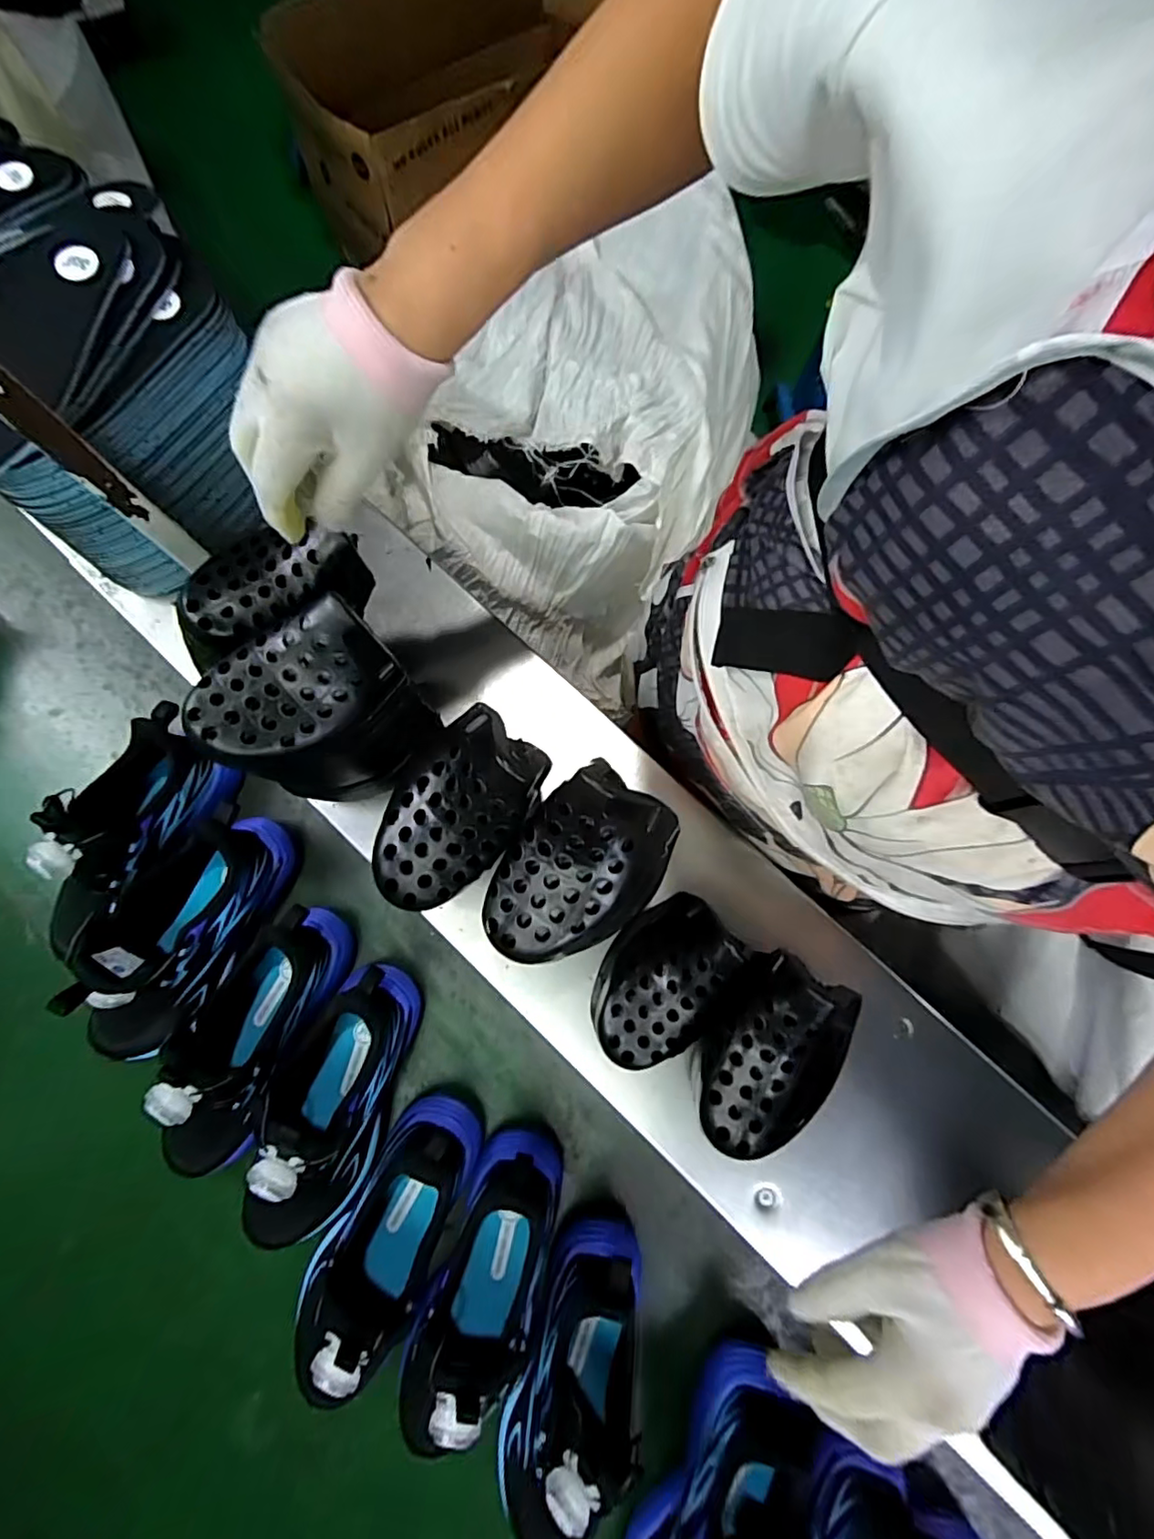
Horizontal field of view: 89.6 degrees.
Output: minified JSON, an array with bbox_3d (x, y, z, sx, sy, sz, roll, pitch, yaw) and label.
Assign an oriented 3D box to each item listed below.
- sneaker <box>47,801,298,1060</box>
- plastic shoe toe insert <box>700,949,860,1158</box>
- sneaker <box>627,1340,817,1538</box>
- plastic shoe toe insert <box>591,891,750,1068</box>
[{"bbox_3d":[-0.309,0.127,0.445,0.081,0.096,0.212,28,75,6],"label":"sneaker"},{"bbox_3d":[0.125,0.183,0.364,0.074,0.064,0.126,23,75,5],"label":"plastic shoe toe insert"},{"bbox_3d":[0.100,0.514,0.369,0.090,0.112,0.201,30,75,7],"label":"sneaker"},{"bbox_3d":[0.063,0.158,0.435,0.124,0.058,0.086,-45,57,2],"label":"plastic shoe toe insert"}]

